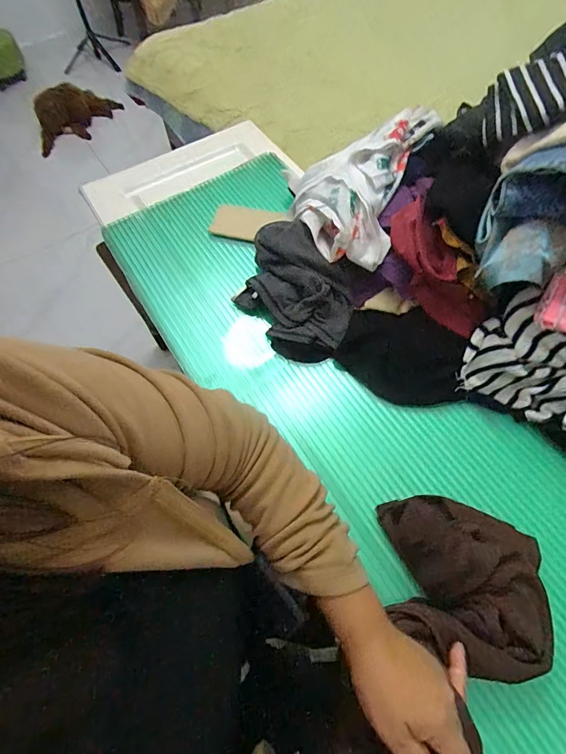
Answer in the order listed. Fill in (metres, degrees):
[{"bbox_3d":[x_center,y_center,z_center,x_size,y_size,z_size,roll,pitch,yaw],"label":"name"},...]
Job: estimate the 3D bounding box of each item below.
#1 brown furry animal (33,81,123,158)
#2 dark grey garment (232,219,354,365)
[{"bbox_3d":[-0.757,-0.964,1.435,0.086,0.171,0.344,38,71,20],"label":"brown furry animal"},{"bbox_3d":[0.018,-0.144,0.654,0.163,0.074,0.235,-37,67,-15],"label":"dark grey garment"}]

